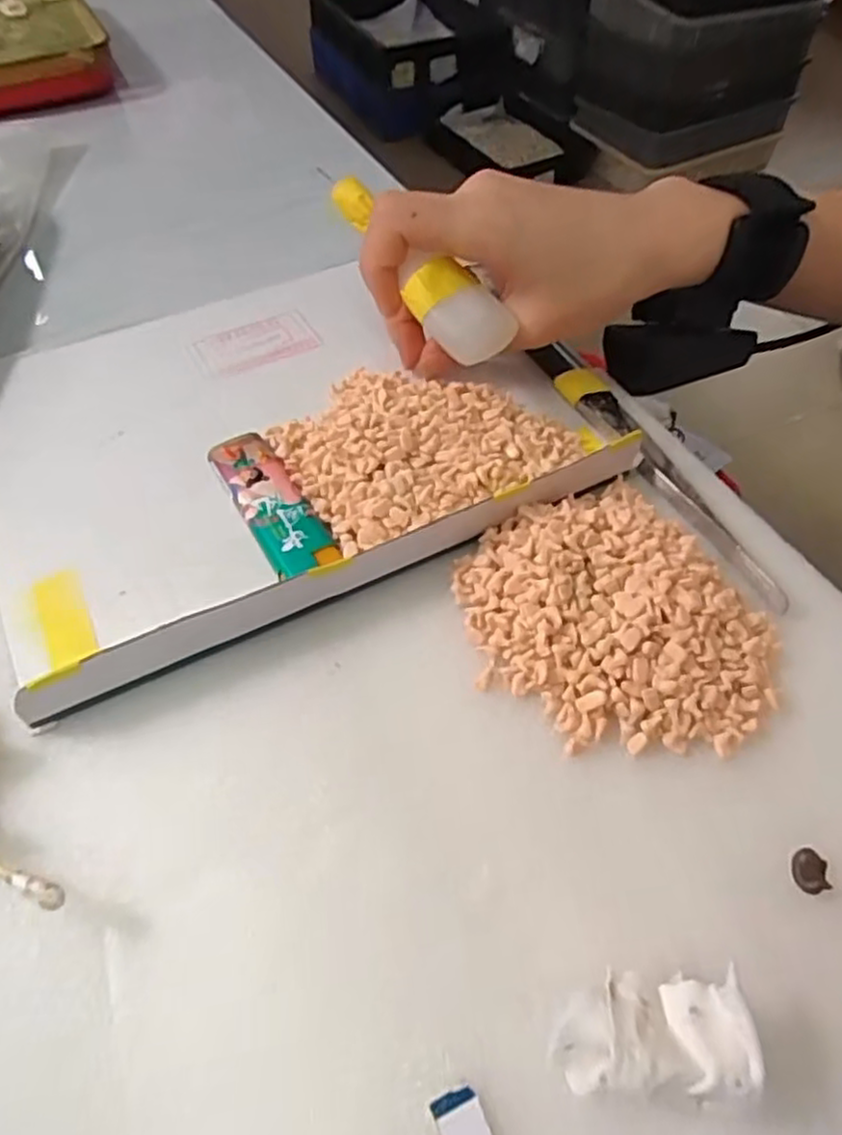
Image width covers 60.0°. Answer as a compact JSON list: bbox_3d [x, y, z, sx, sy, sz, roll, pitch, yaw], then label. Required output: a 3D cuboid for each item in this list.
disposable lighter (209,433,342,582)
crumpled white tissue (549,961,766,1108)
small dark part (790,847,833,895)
[{"bbox_3d":[-0.055,-0.022,0.274,0.024,0.013,0.072,-25,58,-19],"label":"disposable lighter"},{"bbox_3d":[0.054,0.111,0.173,0.043,0.020,0.025,3,53,0],"label":"crumpled white tissue"},{"bbox_3d":[0.107,0.083,0.201,0.009,0.004,0.012,8,53,5],"label":"small dark part"}]

